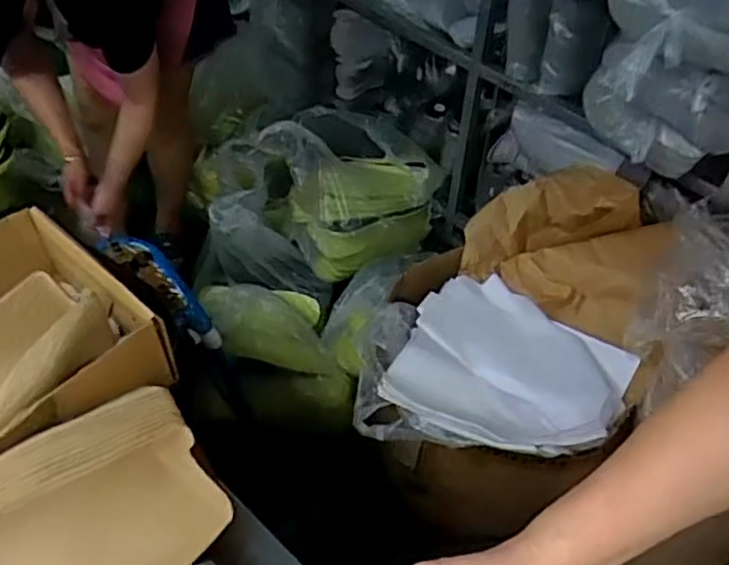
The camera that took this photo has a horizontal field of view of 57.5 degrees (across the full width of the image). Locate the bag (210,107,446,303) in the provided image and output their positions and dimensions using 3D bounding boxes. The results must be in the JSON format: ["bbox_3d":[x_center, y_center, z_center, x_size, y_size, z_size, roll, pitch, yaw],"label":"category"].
[{"bbox_3d":[-0.072,-0.181,1.509,0.473,0.348,0.283,3,48,0],"label":"bag"}]

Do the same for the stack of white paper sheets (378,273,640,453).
[{"bbox_3d":[0.228,0.124,1.020,0.336,0.061,0.323,18,50,13],"label":"stack of white paper sheets"}]

